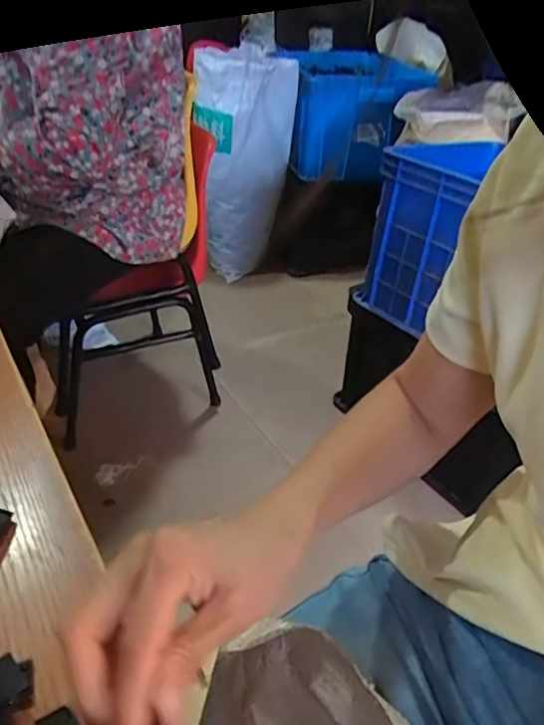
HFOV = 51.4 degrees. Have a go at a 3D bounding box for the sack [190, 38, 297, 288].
[{"bbox_3d":[-0.124,-0.633,1.845,0.219,0.739,0.416,23,22,36],"label":"sack"}]

